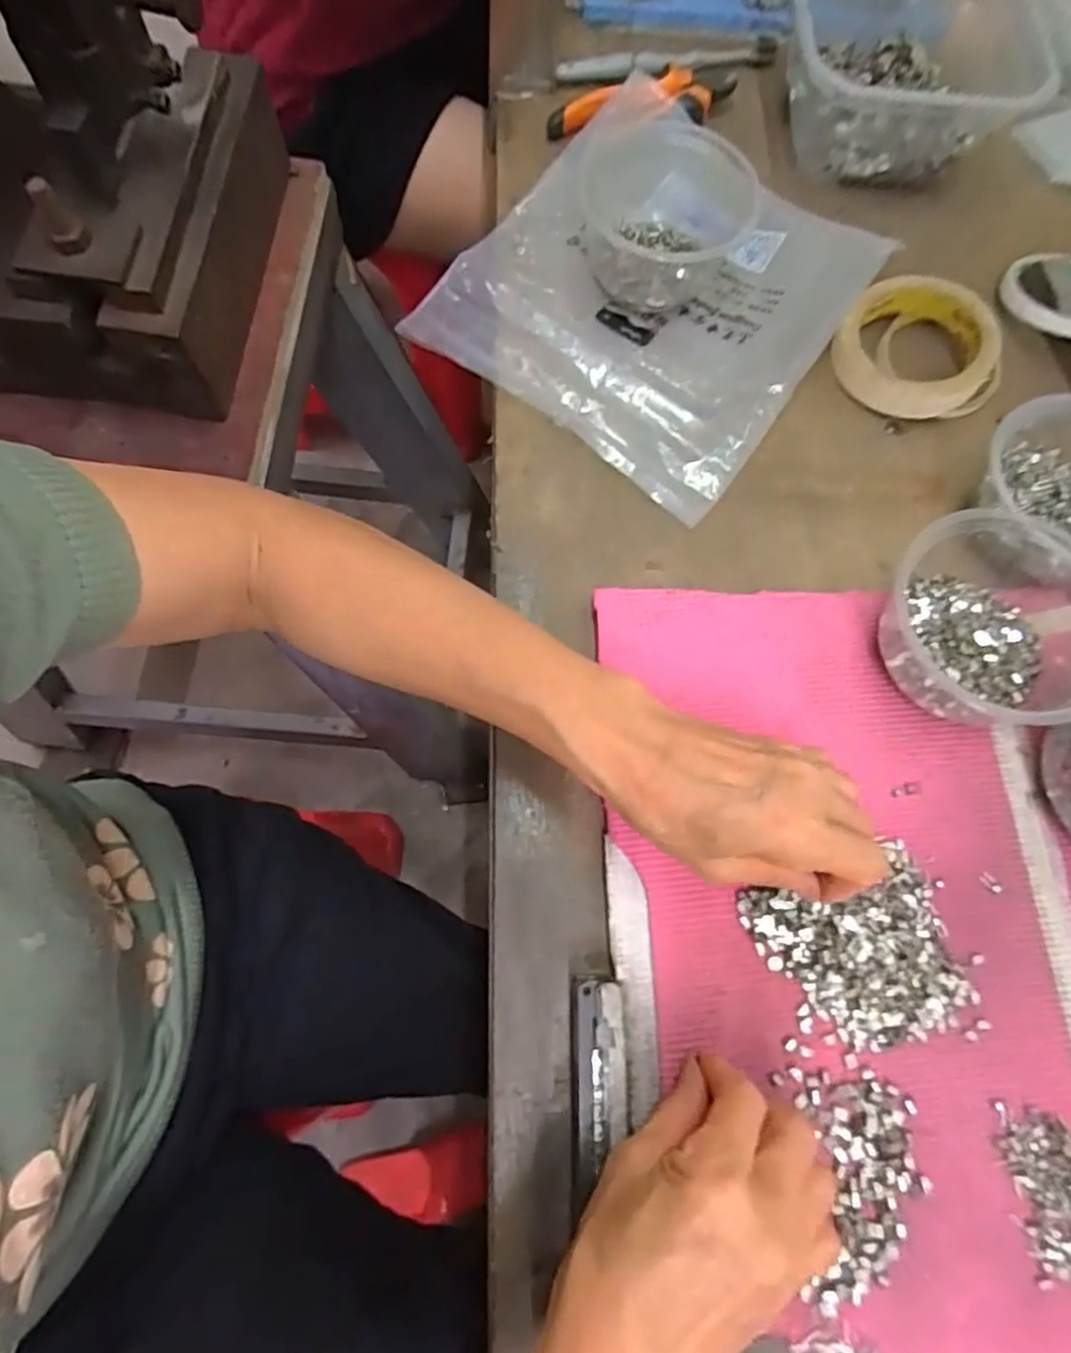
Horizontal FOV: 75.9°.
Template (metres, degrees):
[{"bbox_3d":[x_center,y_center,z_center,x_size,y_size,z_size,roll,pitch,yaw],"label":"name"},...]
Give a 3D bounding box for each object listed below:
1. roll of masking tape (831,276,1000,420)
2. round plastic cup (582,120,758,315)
[{"bbox_3d":[0.252,-0.219,0.459,0.096,0.038,0.098,0,72,-1],"label":"roll of masking tape"},{"bbox_3d":[0.088,-0.309,0.461,0.128,0.054,0.123,11,73,2],"label":"round plastic cup"}]

